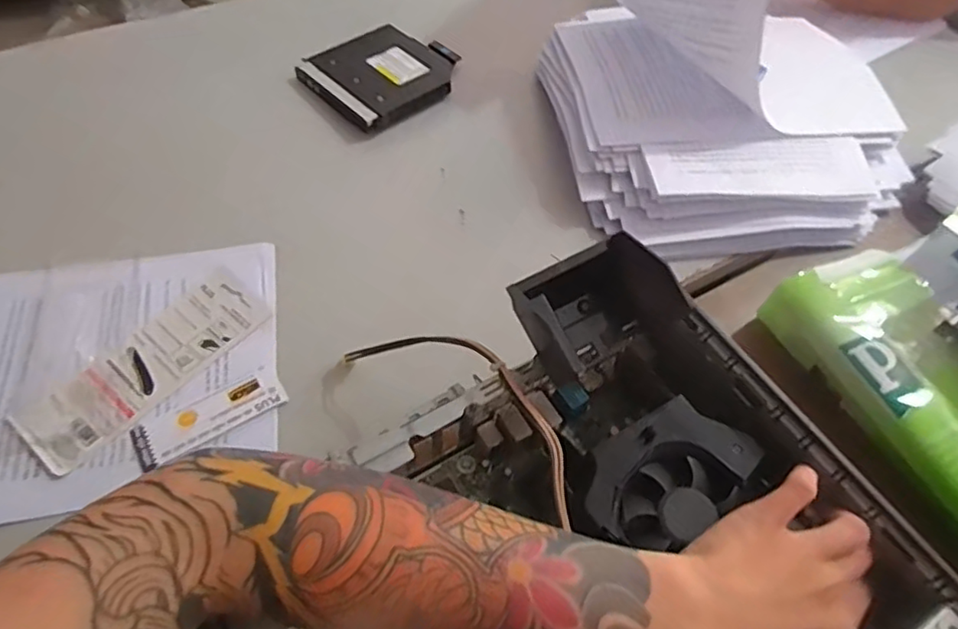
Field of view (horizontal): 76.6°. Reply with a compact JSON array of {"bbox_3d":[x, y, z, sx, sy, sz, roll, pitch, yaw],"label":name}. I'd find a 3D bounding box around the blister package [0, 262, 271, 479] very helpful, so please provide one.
[{"bbox_3d":[-0.253,0.036,0.466,0.069,0.008,0.184,37,62,20],"label":"blister package"}]

